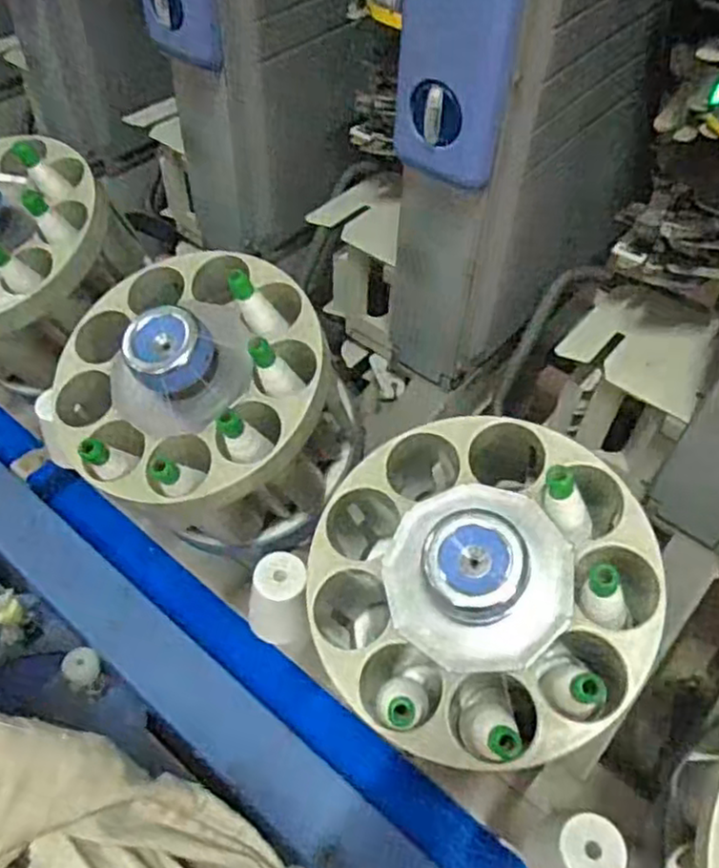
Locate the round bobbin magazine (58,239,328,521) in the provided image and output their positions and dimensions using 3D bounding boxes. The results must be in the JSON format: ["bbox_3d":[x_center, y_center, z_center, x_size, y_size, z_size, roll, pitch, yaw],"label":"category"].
[{"bbox_3d":[-0.149,-0.051,0.640,0.244,0.140,0.244,-5,64,9],"label":"round bobbin magazine"}]

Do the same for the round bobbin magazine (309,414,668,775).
[{"bbox_3d":[0.086,0.099,0.503,0.245,0.102,0.245,-4,65,8],"label":"round bobbin magazine"}]

